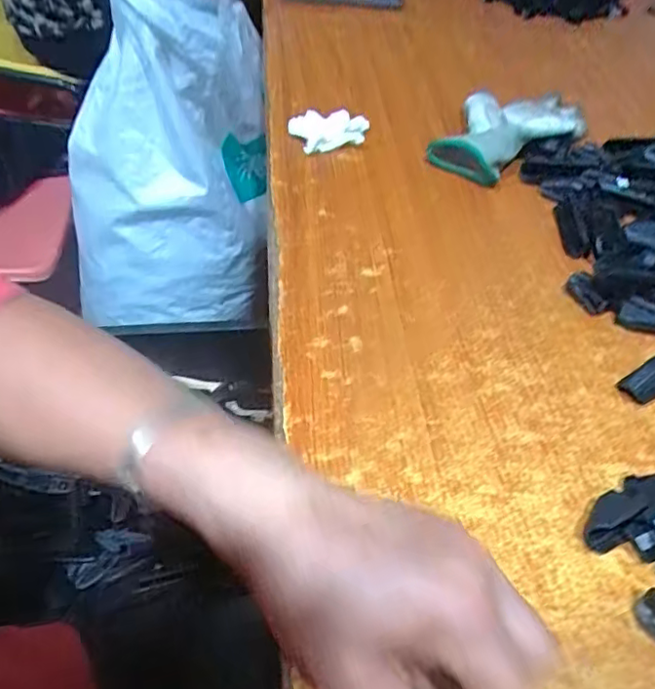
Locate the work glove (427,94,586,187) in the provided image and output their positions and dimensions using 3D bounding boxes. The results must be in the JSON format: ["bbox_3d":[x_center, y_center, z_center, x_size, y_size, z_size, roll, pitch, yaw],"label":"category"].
[{"bbox_3d":[0.179,-0.214,0.591,0.226,0.043,0.097,-28,56,-29],"label":"work glove"}]

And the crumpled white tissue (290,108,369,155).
[{"bbox_3d":[0.001,-0.198,0.564,0.072,0.022,0.059,6,46,-1],"label":"crumpled white tissue"}]

